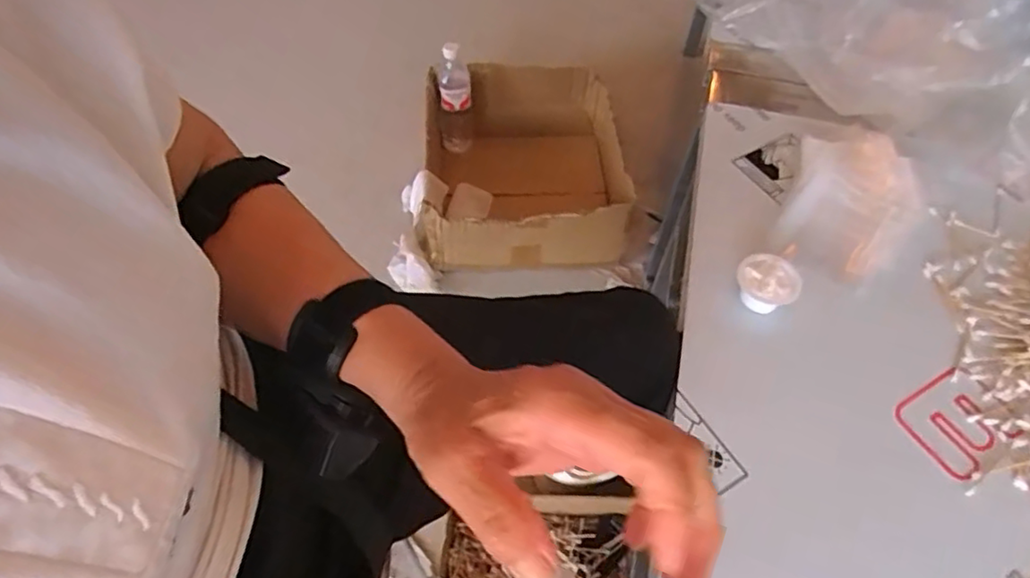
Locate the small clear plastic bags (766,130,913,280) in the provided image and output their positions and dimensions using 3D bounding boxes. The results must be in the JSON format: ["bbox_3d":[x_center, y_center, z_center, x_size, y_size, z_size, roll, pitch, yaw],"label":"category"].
[{"bbox_3d":[0.338,-0.092,0.633,0.115,0.034,0.190,20,57,13],"label":"small clear plastic bags"}]

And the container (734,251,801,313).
[{"bbox_3d":[0.229,-0.006,0.569,0.052,0.030,0.051,0,54,-1],"label":"container"}]

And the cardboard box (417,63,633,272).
[{"bbox_3d":[0.015,-0.247,1.228,0.383,0.180,0.435,0,55,-2],"label":"cardboard box"}]

